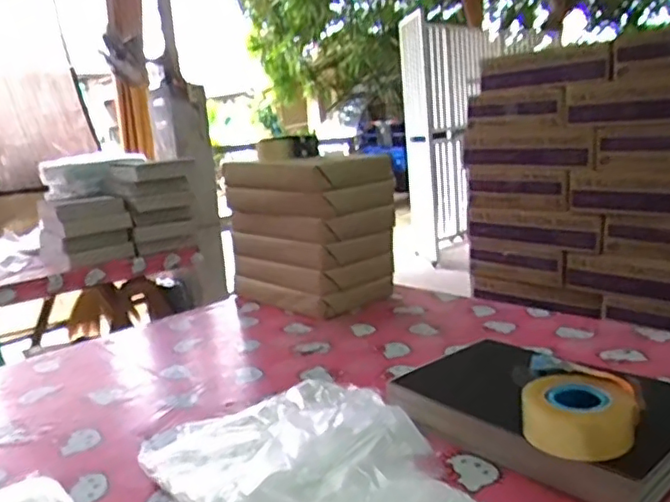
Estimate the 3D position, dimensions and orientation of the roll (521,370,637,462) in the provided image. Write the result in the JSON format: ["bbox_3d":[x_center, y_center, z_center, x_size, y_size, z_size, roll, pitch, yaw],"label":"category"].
[{"bbox_3d":[0.305,0.200,0.763,0.120,0.061,0.132,-4,12,1],"label":"roll"}]

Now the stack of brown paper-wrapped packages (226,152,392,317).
[{"bbox_3d":[-0.052,-0.052,1.585,0.374,0.358,0.270,7,16,41],"label":"stack of brown paper-wrapped packages"}]

